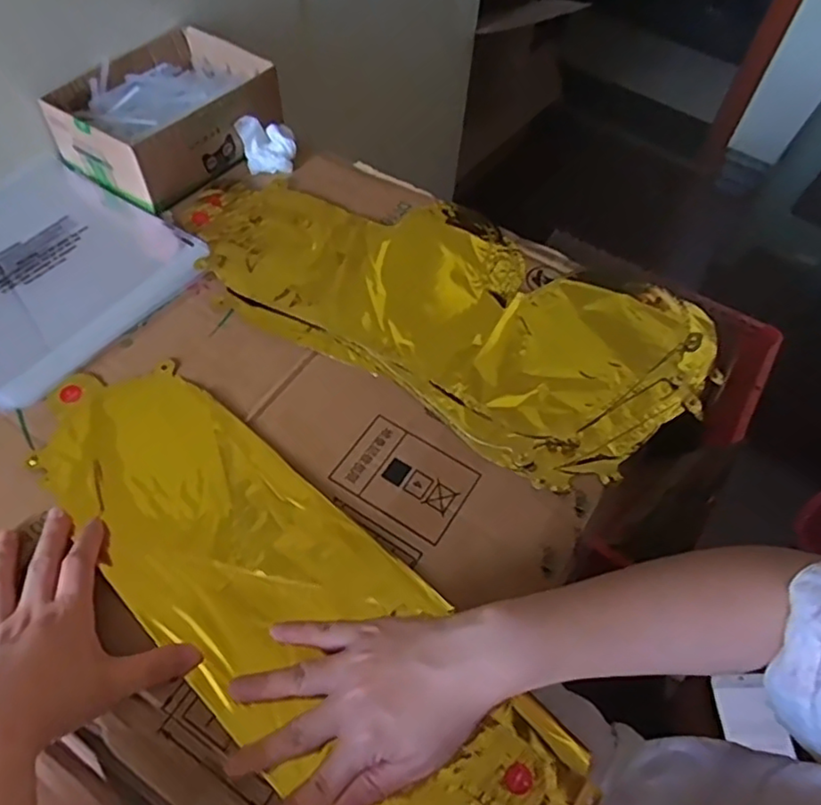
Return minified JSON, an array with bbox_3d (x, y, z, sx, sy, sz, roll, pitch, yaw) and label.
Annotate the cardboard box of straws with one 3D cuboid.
[{"bbox_3d":[-0.231,-0.279,0.623,0.142,0.061,0.184,31,59,16],"label":"cardboard box of straws"}]

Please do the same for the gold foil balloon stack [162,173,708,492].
[{"bbox_3d":[0.023,-0.096,0.554,0.456,0.018,0.221,28,58,14],"label":"gold foil balloon stack"}]

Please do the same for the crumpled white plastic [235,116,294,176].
[{"bbox_3d":[-0.139,-0.253,0.628,0.052,0.034,0.041,-14,58,-14],"label":"crumpled white plastic"}]

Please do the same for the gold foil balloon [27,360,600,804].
[{"bbox_3d":[-0.090,0.118,0.414,0.421,0.013,0.134,39,61,19],"label":"gold foil balloon"}]

